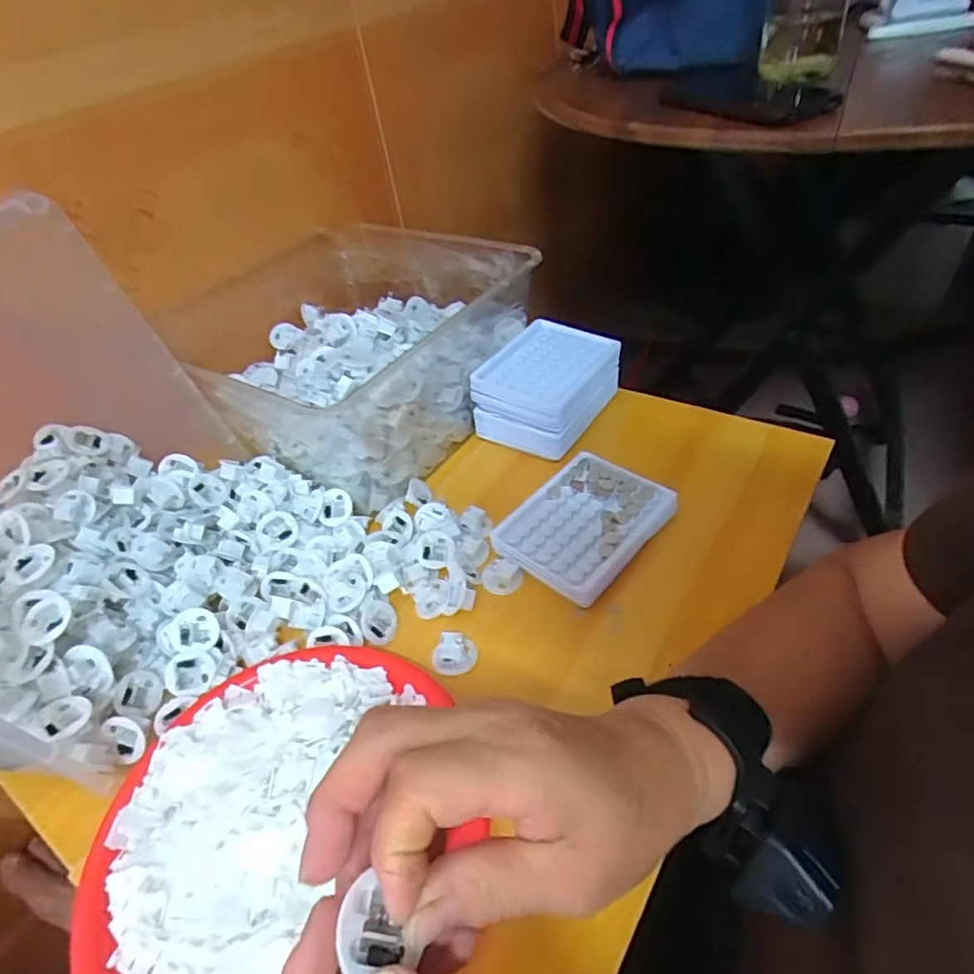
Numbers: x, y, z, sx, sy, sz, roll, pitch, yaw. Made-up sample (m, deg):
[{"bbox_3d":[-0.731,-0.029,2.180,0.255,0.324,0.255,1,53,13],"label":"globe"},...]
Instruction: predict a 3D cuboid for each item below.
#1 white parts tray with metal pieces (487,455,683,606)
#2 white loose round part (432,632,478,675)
[{"bbox_3d":[0.081,0.031,0.502,0.101,0.025,0.130,30,55,34],"label":"white parts tray with metal pieces"},{"bbox_3d":[-0.024,0.121,0.441,0.031,0.015,0.029,3,47,8],"label":"white loose round part"}]

